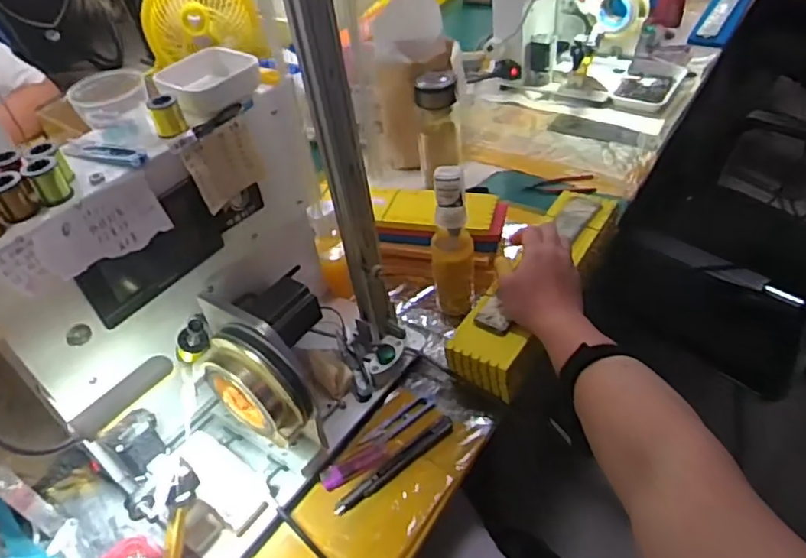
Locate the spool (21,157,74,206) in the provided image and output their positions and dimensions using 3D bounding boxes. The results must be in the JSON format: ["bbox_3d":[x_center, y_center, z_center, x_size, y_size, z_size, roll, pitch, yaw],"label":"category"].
[{"bbox_3d":[-0.284,-0.080,0.489,0.024,0.032,0.029,-24,45,-17],"label":"spool"}]

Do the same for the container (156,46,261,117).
[{"bbox_3d":[-0.188,-0.191,0.593,0.090,0.028,0.085,-34,49,-26],"label":"container"}]

